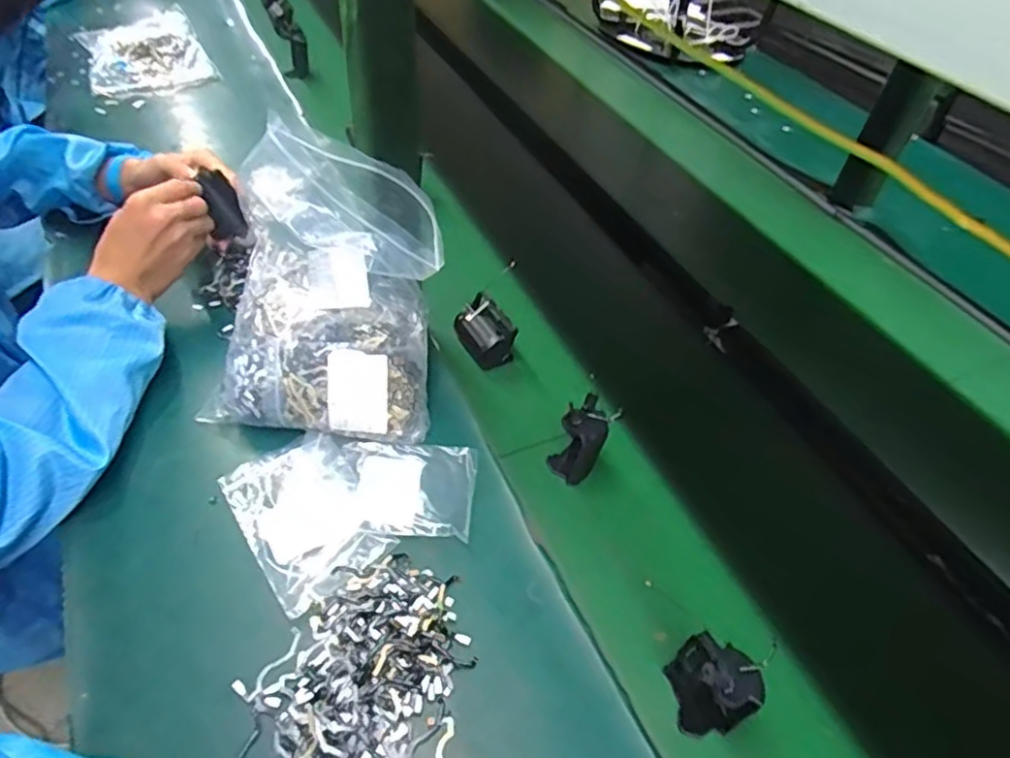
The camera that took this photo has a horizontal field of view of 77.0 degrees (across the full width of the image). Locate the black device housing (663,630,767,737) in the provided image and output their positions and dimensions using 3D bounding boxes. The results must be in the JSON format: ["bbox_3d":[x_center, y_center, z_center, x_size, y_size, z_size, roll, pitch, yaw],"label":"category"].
[{"bbox_3d":[0.140,0.209,0.429,0.051,0.066,0.038,22,48,16],"label":"black device housing"}]

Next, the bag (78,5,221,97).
[{"bbox_3d":[-0.619,-0.566,1.091,0.185,0.025,0.300,-20,50,-23],"label":"bag"}]

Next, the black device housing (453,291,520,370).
[{"bbox_3d":[-0.023,-0.044,0.659,0.050,0.041,0.072,-23,51,-25],"label":"black device housing"}]

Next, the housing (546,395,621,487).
[{"bbox_3d":[0.066,0.058,0.561,0.040,0.071,0.063,34,52,26],"label":"housing"}]

